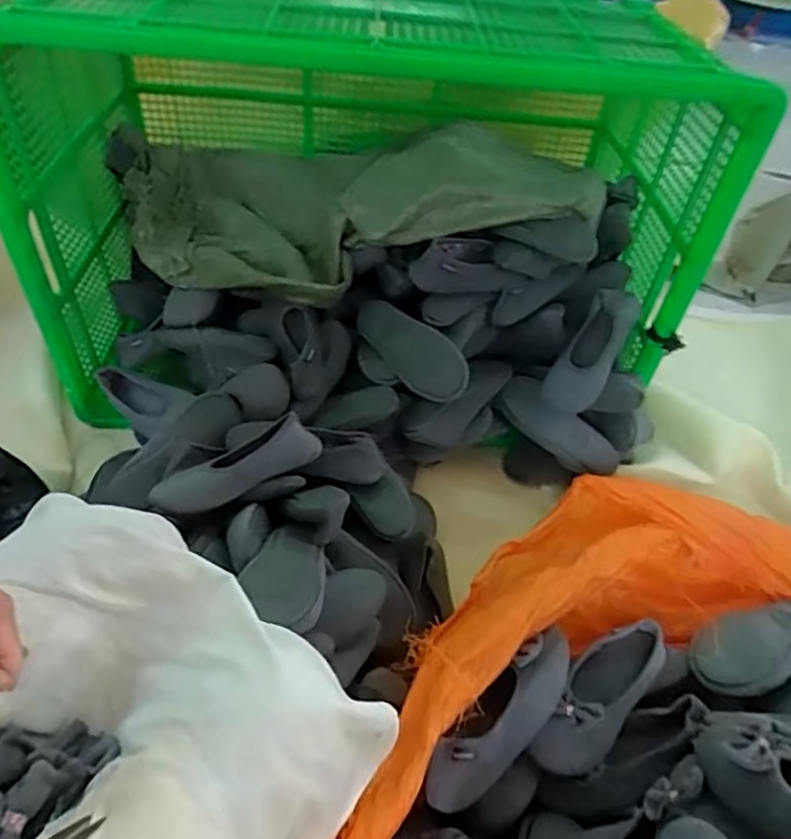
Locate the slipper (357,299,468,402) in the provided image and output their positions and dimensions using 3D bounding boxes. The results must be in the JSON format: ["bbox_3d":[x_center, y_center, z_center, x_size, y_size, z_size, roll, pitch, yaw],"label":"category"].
[{"bbox_3d":[0.029,-0.118,1.043,0.234,0.096,0.055,44,13,22],"label":"slipper"}]

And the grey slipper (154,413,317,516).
[{"bbox_3d":[-0.213,0.064,0.854,0.230,0.046,0.085,-25,54,-27],"label":"grey slipper"}]

